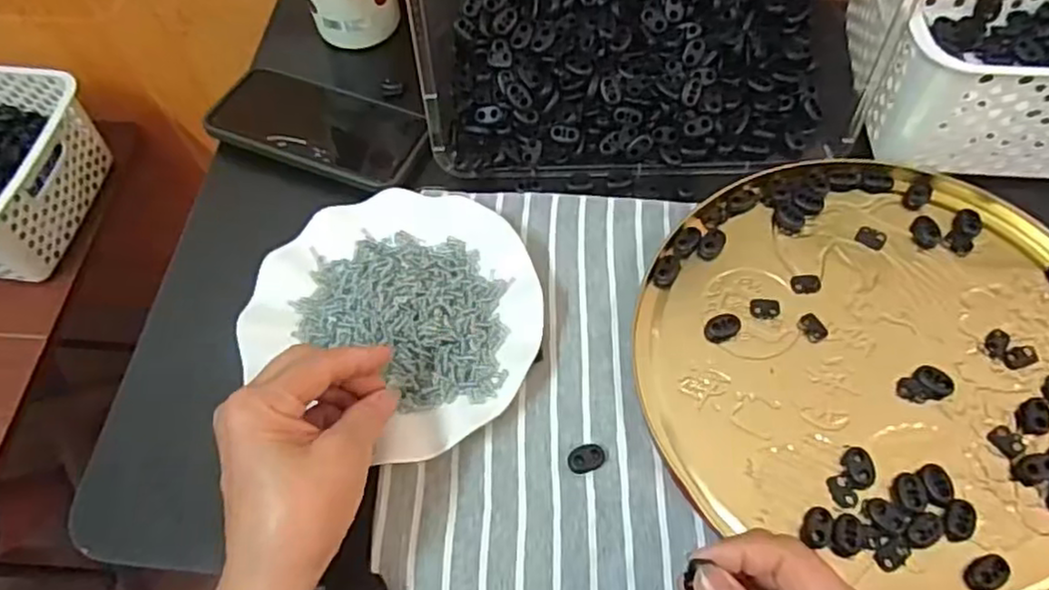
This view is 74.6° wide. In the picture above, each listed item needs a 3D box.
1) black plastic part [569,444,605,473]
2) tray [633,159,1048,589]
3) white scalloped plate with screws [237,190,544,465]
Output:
[{"bbox_3d":[0.036,0.094,0.396,0.021,0.009,0.014,-15,63,-6],"label":"black plastic part"},{"bbox_3d":[0.222,0.034,0.420,0.293,0.011,0.273,-1,62,1],"label":"tray"},{"bbox_3d":[-0.078,0.009,0.435,0.178,0.026,0.170,-1,62,1],"label":"white scalloped plate with screws"}]

